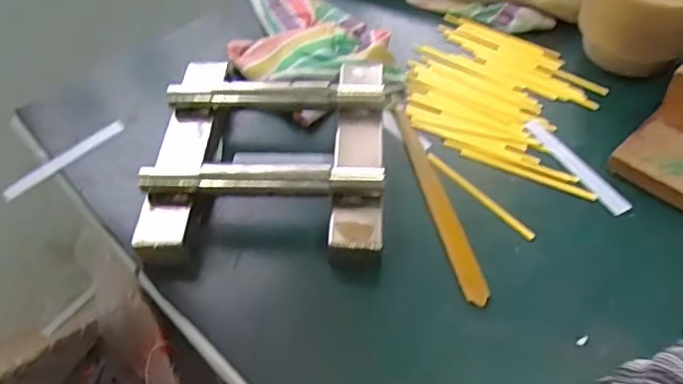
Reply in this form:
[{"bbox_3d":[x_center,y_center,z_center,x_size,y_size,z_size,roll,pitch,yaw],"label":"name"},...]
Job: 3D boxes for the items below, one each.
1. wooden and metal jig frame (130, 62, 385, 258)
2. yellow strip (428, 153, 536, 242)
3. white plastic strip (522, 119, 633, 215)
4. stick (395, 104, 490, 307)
[{"bbox_3d":[-0.054,-0.036,0.461,0.186,0.047,0.200,1,50,3],"label":"wooden and metal jig frame"},{"bbox_3d":[0.107,0.001,0.447,0.009,0.004,0.108,-32,56,-22],"label":"yellow strip"},{"bbox_3d":[0.189,-0.023,0.465,0.018,0.004,0.109,-24,53,-17],"label":"white plastic strip"},{"bbox_3d":[0.072,0.000,0.450,0.017,0.004,0.200,-11,50,-7],"label":"stick"}]

